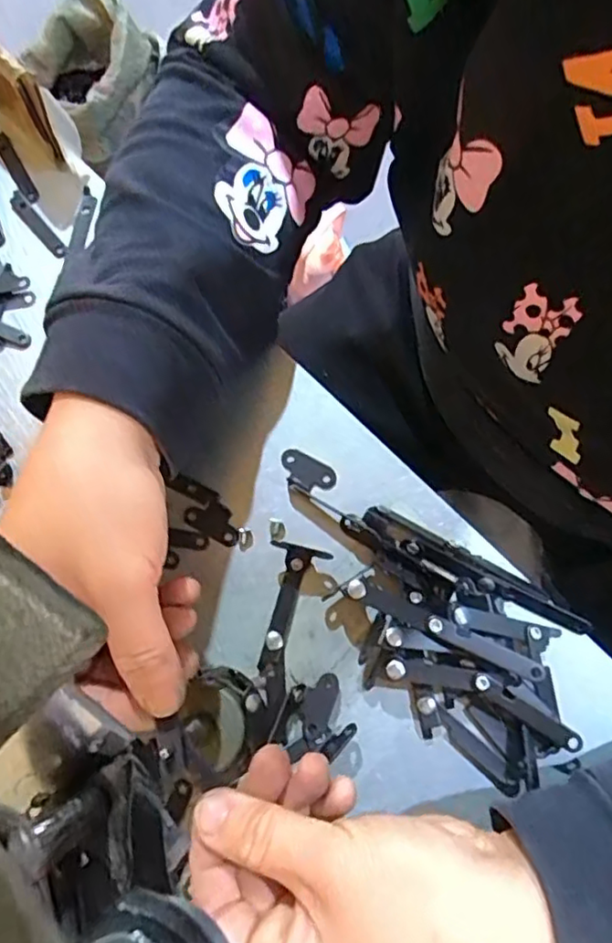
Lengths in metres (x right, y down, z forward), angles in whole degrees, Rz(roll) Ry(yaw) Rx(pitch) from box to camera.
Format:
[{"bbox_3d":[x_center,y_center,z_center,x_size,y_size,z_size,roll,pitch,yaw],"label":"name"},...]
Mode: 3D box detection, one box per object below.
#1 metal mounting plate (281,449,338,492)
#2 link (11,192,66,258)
[{"bbox_3d":[0.000,0.000,0.306,0.029,0.005,0.018,31,81,10],"label":"metal mounting plate"},{"bbox_3d":[-0.155,-0.142,0.357,0.009,0.005,0.051,-40,78,-5],"label":"link"}]

